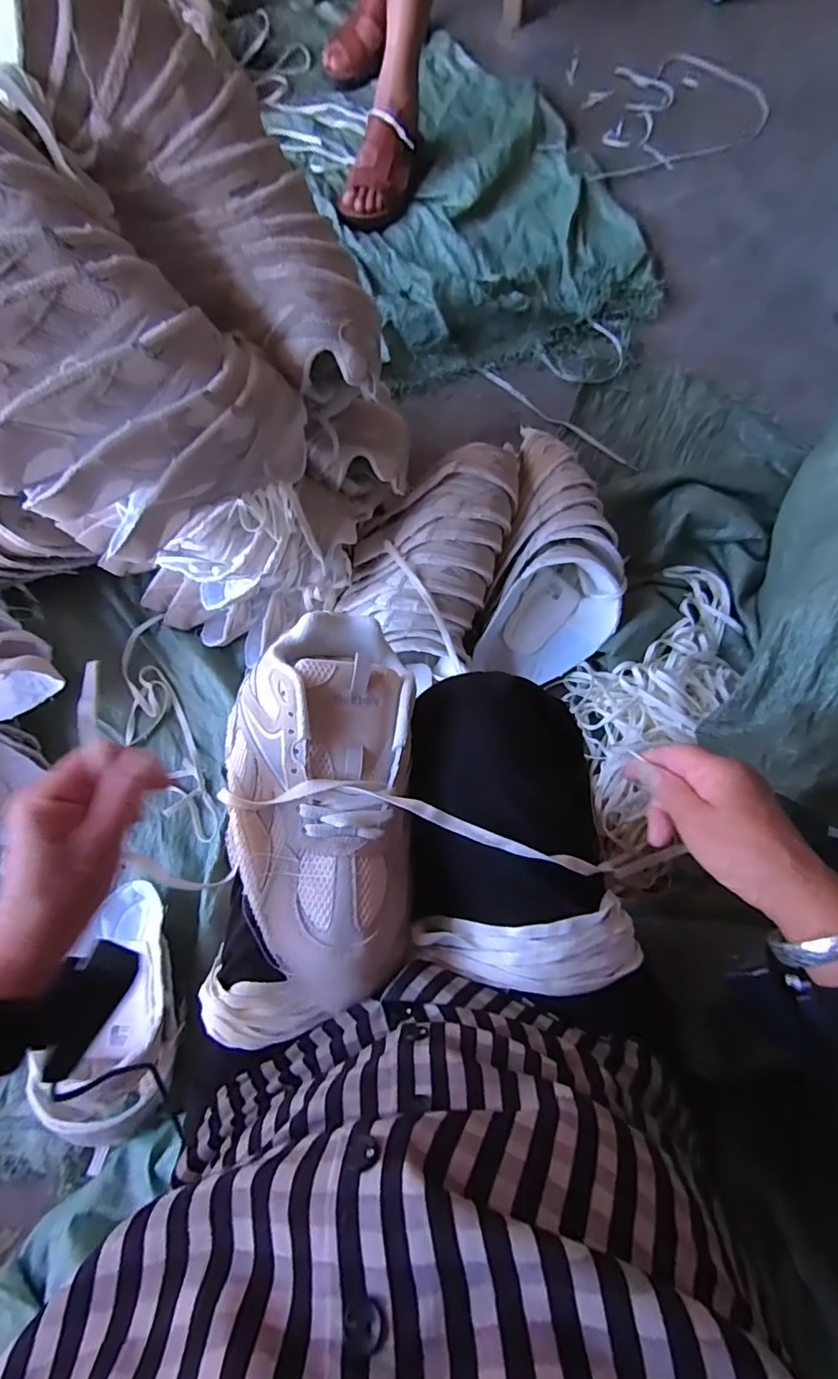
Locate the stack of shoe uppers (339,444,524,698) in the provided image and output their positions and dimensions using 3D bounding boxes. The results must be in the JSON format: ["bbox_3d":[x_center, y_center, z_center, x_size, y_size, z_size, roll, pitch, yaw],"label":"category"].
[{"bbox_3d":[0.013,-0.193,0.721,0.191,0.147,0.311,18,78,5],"label":"stack of shoe uppers"}]

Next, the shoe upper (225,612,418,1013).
[{"bbox_3d":[-0.069,0.071,0.353,0.127,0.066,0.250,1,77,1],"label":"shoe upper"}]

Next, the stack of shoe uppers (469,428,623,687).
[{"bbox_3d":[0.197,-0.182,0.754,0.183,0.117,0.335,9,77,3],"label":"stack of shoe uppers"}]

